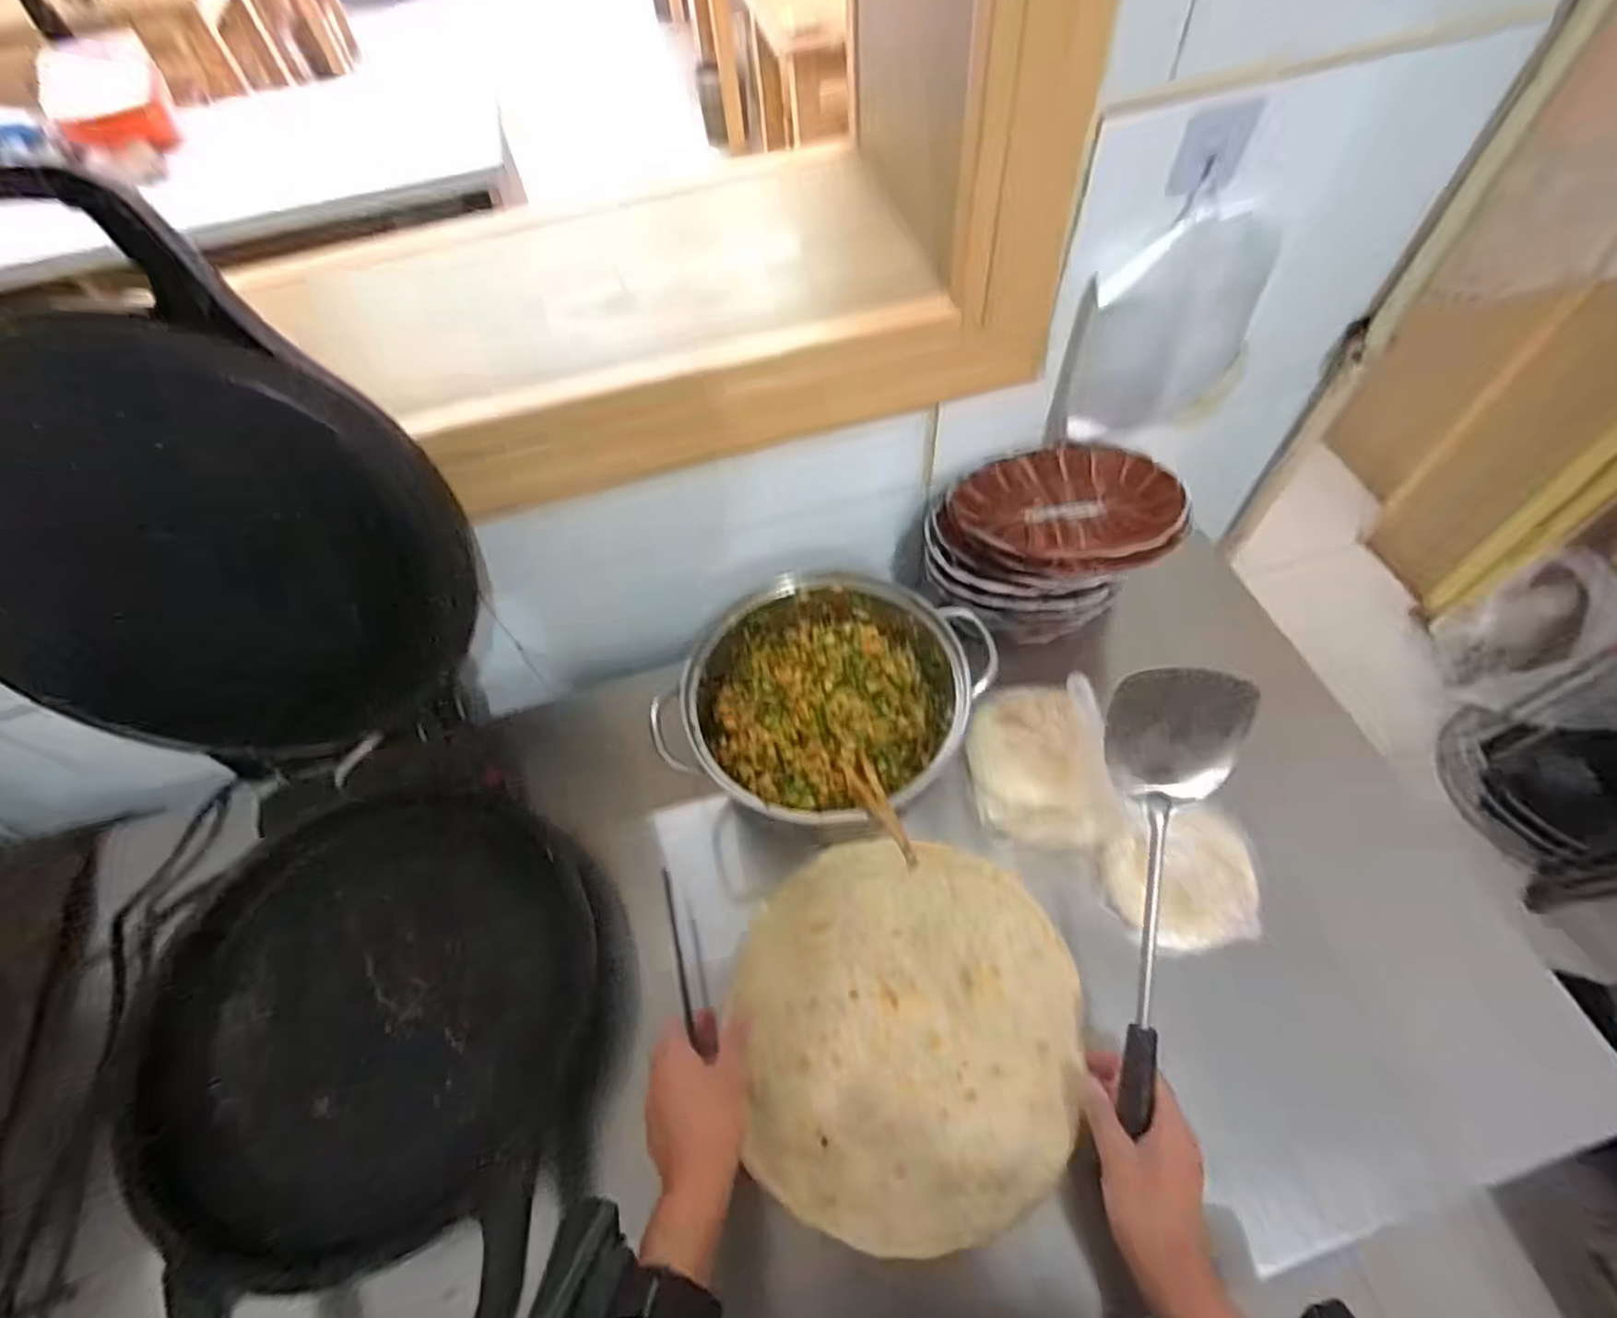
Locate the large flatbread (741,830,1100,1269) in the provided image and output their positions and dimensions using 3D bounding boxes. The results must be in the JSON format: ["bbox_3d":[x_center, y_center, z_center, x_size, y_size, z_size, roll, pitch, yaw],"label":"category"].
[{"bbox_3d":[0.075,0.278,0.550,0.246,0.017,0.263,4,59,7],"label":"large flatbread"}]

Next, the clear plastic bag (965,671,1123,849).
[{"bbox_3d":[0.198,0.090,0.632,0.108,0.047,0.141,-3,59,3],"label":"clear plastic bag"}]

